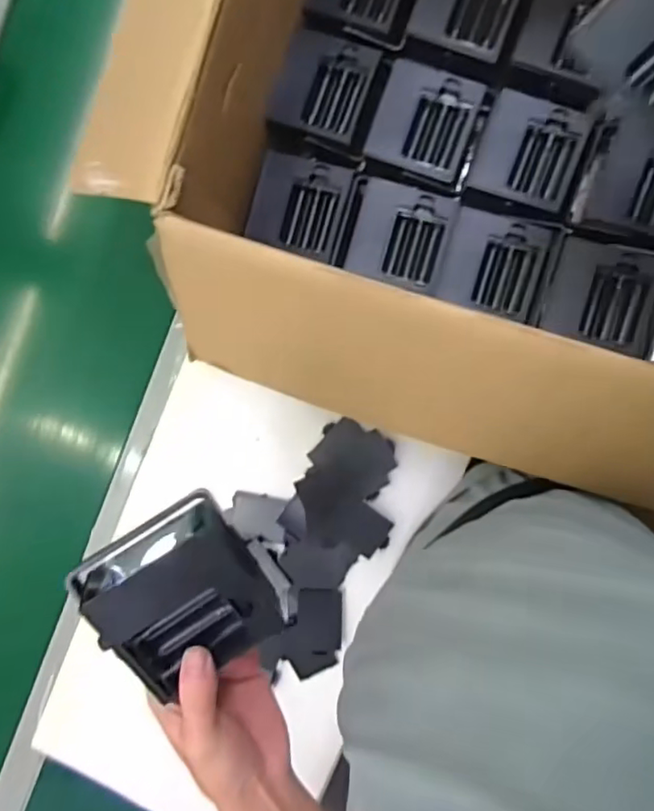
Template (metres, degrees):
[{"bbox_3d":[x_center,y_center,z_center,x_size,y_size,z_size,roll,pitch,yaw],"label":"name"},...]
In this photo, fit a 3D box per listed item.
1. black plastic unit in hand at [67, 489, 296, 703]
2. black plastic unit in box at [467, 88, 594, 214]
[{"bbox_3d":[-0.084,0.106,0.353,0.100,0.048,0.100,-41,117,-6],"label":"black plastic unit in hand"},{"bbox_3d":[0.171,-0.214,0.509,0.083,0.017,0.084,21,94,6],"label":"black plastic unit in box"}]

